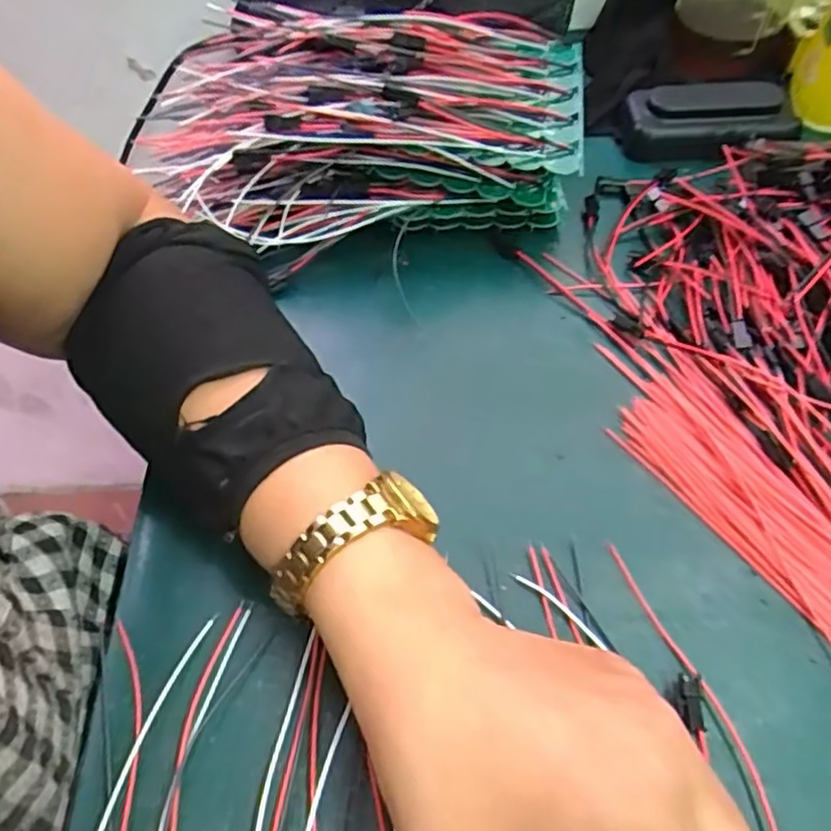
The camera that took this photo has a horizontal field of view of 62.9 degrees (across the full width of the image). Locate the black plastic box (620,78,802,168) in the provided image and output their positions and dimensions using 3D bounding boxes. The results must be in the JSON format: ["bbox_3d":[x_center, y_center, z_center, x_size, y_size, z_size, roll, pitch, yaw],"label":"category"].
[{"bbox_3d":[0.175,-0.179,0.409,0.090,0.023,0.055,-6,54,-3],"label":"black plastic box"}]

